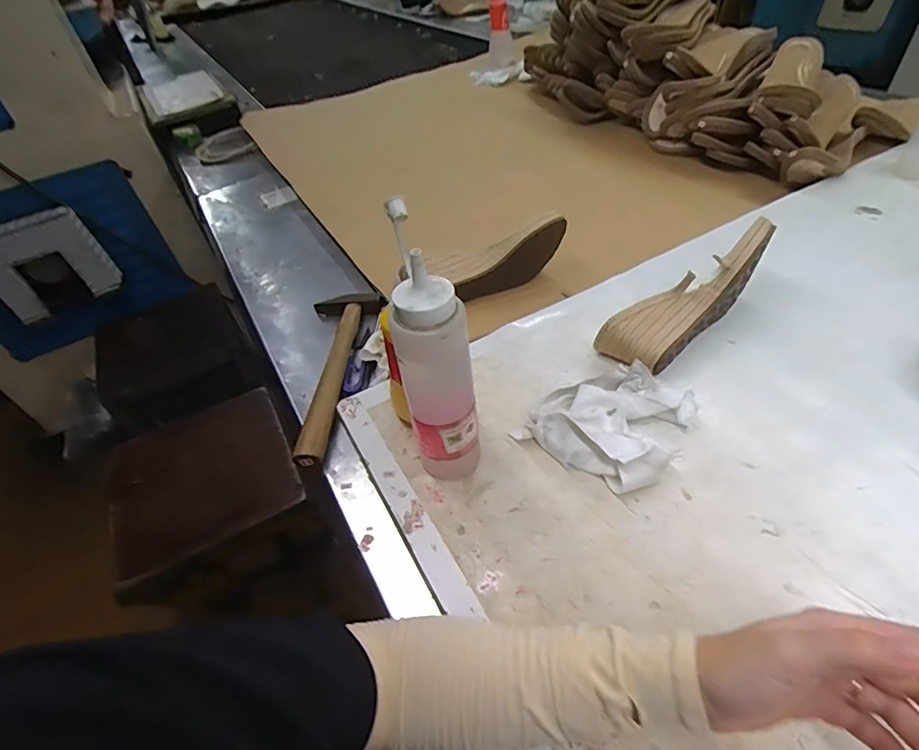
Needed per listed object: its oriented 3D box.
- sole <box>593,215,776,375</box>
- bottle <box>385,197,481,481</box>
[{"bbox_3d":[0.265,-0.076,0.557,0.234,0.085,0.063,-35,51,-6],"label":"sole"},{"bbox_3d":[-0.019,-0.006,0.413,0.058,0.235,0.068,-8,46,-1],"label":"bottle"}]

